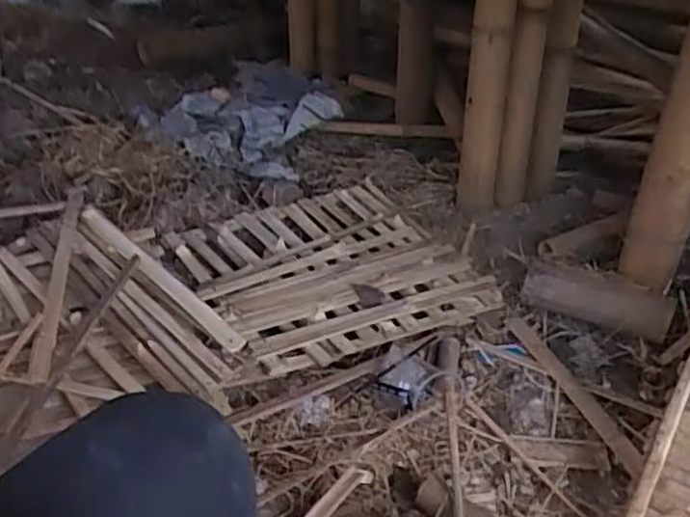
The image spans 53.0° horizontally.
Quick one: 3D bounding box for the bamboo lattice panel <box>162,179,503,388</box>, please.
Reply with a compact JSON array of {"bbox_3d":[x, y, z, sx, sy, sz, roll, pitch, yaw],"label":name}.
[{"bbox_3d":[-0.038,-0.001,1.381,0.556,0.039,0.553,-13,36,-24],"label":"bamboo lattice panel"}]

